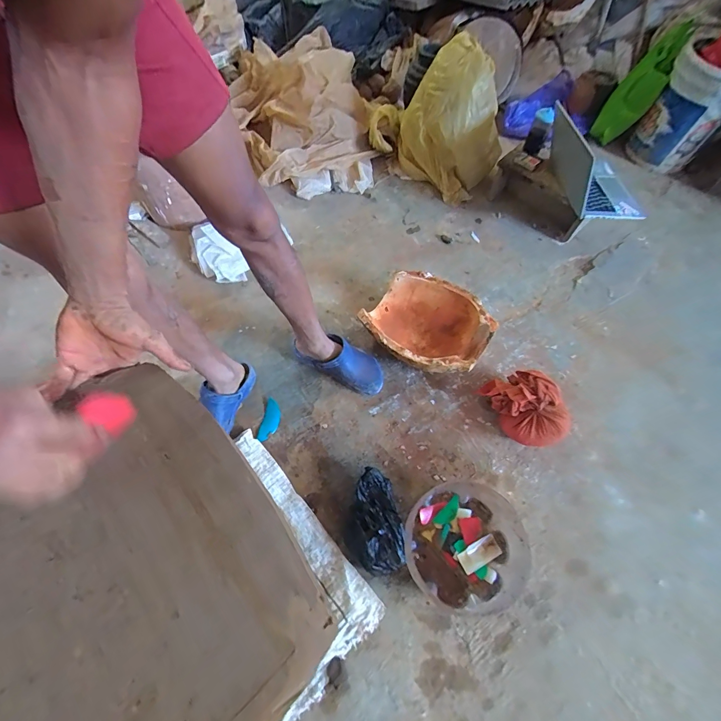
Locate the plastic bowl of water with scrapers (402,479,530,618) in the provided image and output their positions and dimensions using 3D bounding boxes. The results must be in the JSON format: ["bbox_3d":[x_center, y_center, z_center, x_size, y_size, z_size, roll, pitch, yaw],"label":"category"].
[{"bbox_3d":[0.219,0.400,0.772,0.240,0.105,0.234,0,60,-1],"label":"plastic bowl of water with scrapers"}]

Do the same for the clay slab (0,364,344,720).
[{"bbox_3d":[-0.269,0.225,0.361,0.347,0.032,0.405,-39,68,-20],"label":"clay slab"}]

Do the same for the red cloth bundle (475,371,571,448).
[{"bbox_3d":[0.415,0.119,0.911,0.126,0.144,0.211,-31,66,-18],"label":"red cloth bundle"}]

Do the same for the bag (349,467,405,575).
[{"bbox_3d":[0.032,0.354,0.801,0.118,0.087,0.216,1,60,-2],"label":"bag"}]

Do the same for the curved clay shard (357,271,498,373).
[{"bbox_3d":[0.185,-0.087,1.027,0.336,0.139,0.292,37,66,18],"label":"curved clay shard"}]

